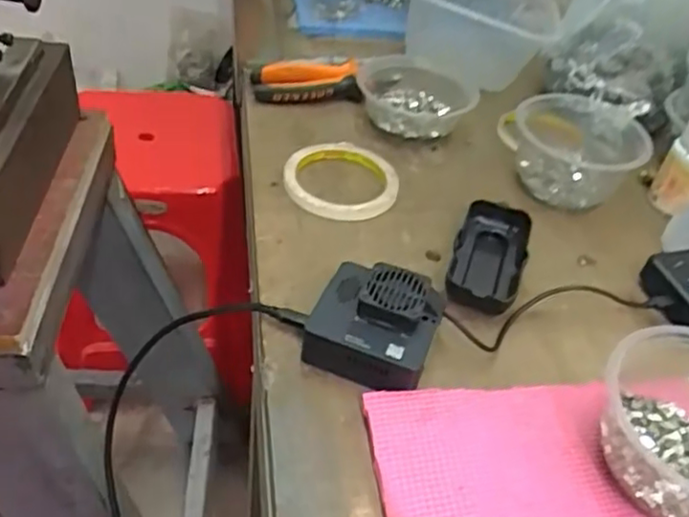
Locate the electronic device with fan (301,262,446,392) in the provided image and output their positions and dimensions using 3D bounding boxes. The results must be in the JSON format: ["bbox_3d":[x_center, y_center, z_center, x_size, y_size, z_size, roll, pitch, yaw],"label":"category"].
[{"bbox_3d":[0.020,0.041,0.431,0.078,0.042,0.073,20,43,13],"label":"electronic device with fan"}]

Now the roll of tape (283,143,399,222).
[{"bbox_3d":[-0.002,-0.068,0.570,0.095,0.012,0.093,4,42,-4],"label":"roll of tape"}]

